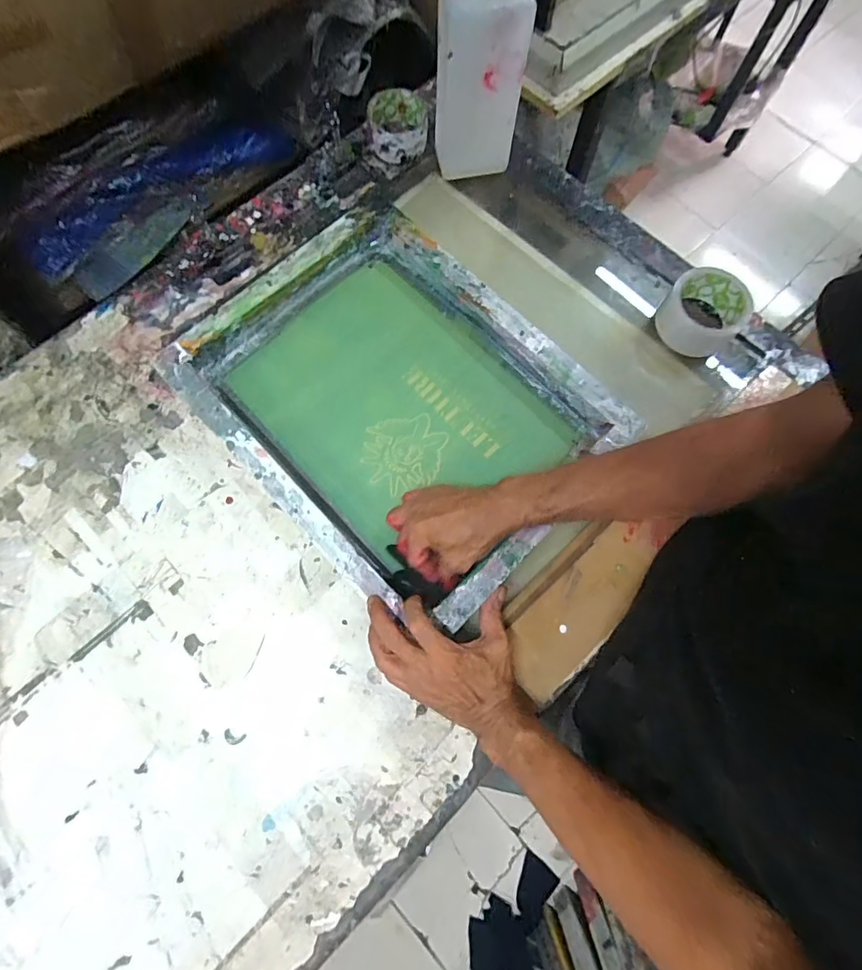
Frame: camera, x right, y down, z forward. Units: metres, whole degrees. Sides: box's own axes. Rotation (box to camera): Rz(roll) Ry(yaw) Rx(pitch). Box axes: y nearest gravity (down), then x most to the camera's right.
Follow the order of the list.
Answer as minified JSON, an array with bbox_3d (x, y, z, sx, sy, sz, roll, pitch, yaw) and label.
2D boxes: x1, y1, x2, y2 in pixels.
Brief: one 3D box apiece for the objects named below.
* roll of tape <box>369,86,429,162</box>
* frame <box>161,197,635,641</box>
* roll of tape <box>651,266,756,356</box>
[{"bbox_3d":[-0.046,-0.499,0.668,0.081,0.051,0.080,0,74,-1],"label":"roll of tape"},{"bbox_3d":[-0.036,-0.095,0.555,0.431,0.047,0.356,43,78,10],"label":"frame"},{"bbox_3d":[0.333,-0.208,0.598,0.093,0.066,0.103,34,76,8],"label":"roll of tape"}]

